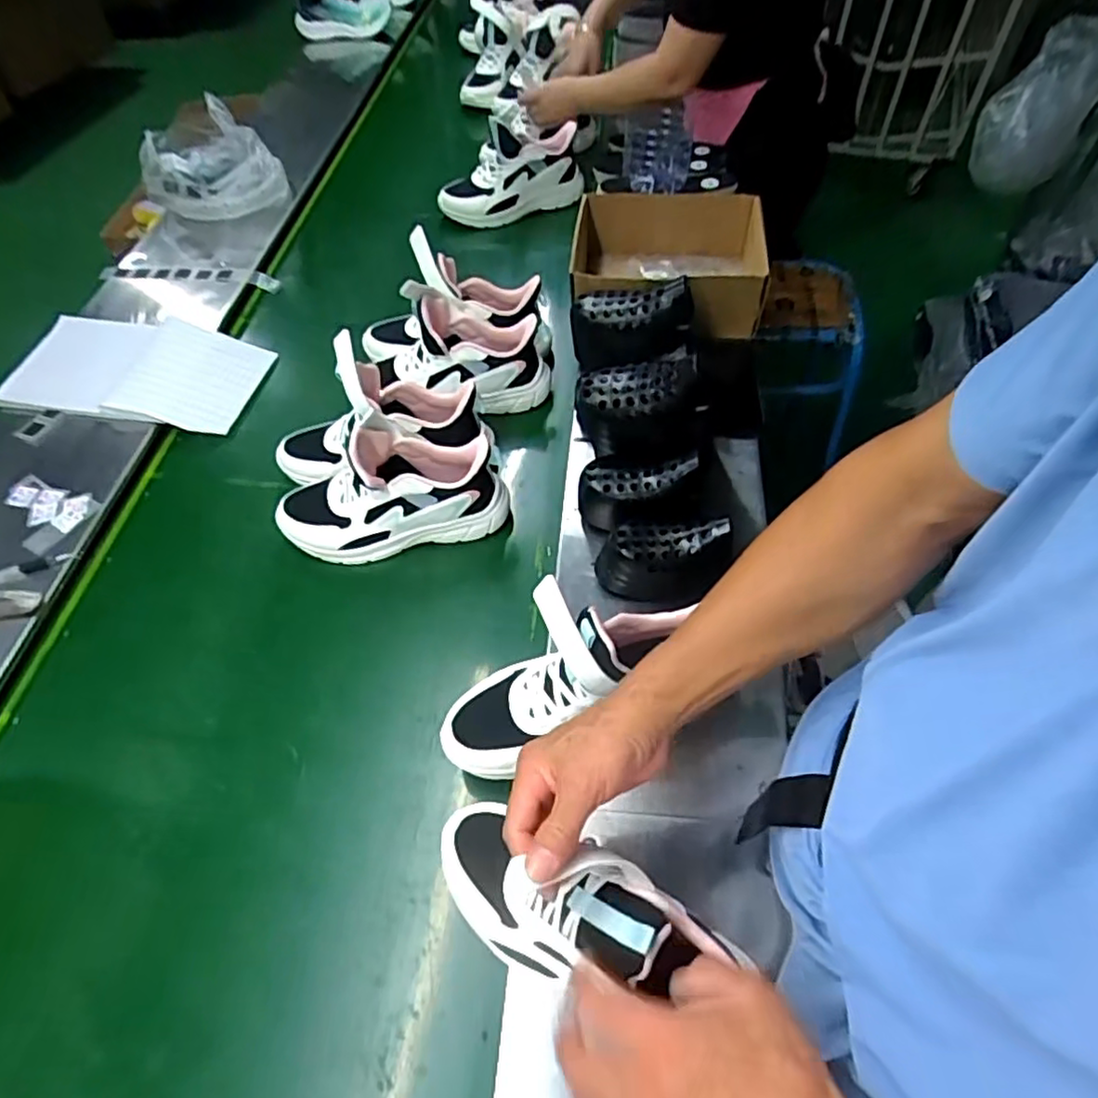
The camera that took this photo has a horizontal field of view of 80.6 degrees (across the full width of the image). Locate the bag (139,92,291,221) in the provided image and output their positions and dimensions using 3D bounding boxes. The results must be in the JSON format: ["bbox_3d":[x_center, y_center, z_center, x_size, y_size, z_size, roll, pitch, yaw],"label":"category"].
[{"bbox_3d":[-0.611,-0.690,1.175,0.232,0.144,0.100,-17,54,-9],"label":"bag"}]

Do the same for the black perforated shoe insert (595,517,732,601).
[{"bbox_3d":[0.115,0.013,0.674,0.130,0.110,0.060,4,54,7],"label":"black perforated shoe insert"}]

